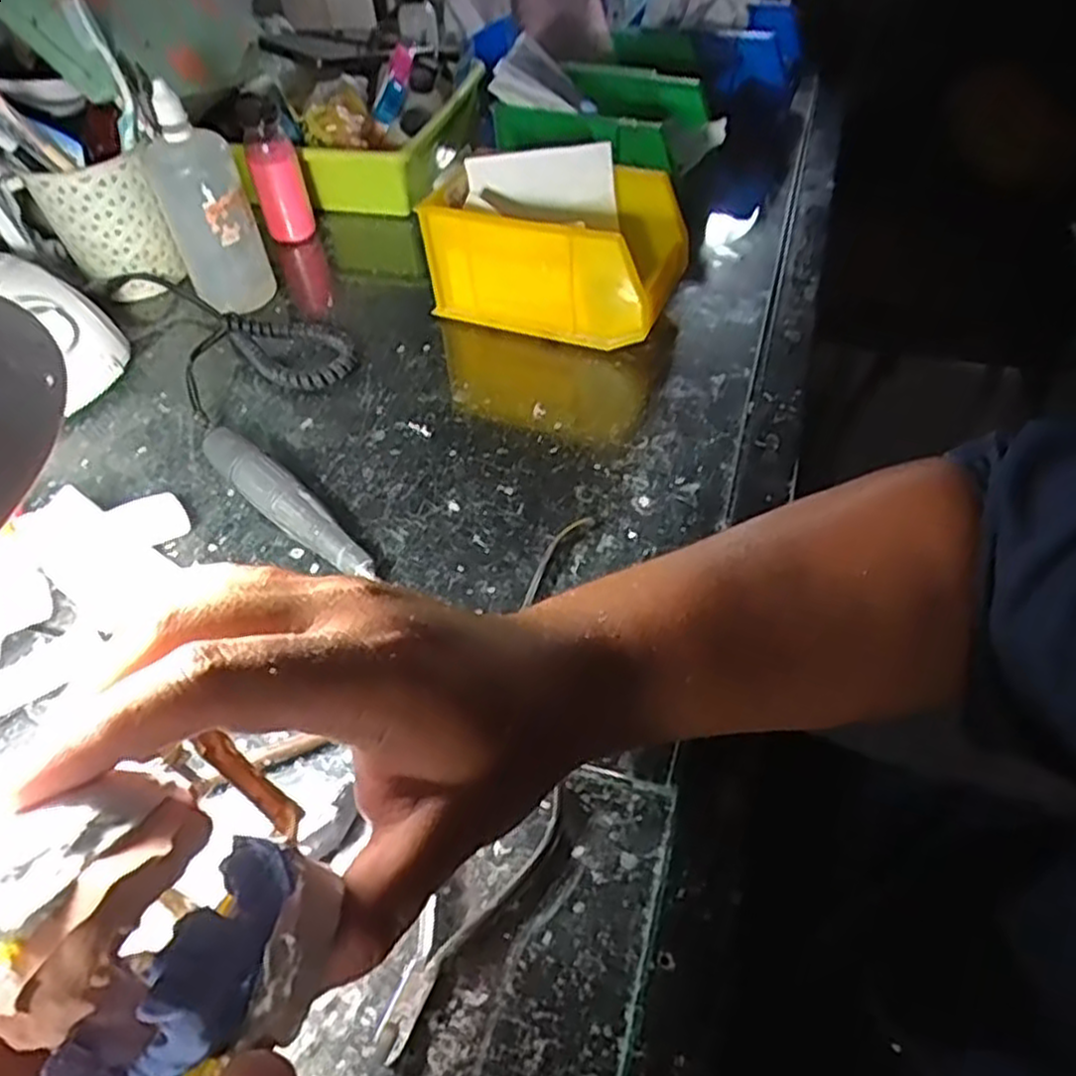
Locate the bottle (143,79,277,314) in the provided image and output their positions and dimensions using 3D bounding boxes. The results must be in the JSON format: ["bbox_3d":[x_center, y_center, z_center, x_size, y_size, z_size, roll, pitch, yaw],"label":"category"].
[{"bbox_3d":[-0.248,-0.247,0.593,0.062,0.146,0.061,23,54,22],"label":"bottle"}]

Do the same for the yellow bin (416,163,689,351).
[{"bbox_3d":[0.014,-0.211,0.577,0.172,0.094,0.099,17,52,18],"label":"yellow bin"}]

